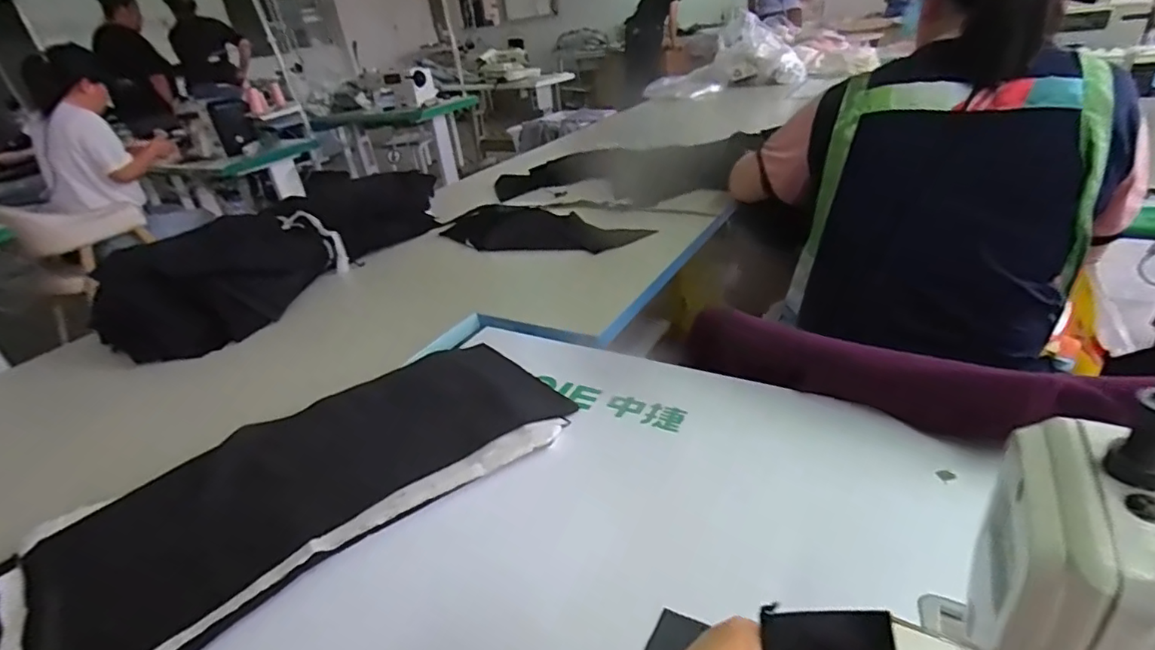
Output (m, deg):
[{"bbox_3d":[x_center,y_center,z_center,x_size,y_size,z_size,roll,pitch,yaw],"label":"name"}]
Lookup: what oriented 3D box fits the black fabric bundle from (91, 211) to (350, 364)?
[{"bbox_3d":[-0.589,-0.084,0.928,0.199,0.132,0.338,3,31,19],"label":"black fabric bundle"}]

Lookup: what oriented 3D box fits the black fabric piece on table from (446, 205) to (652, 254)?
[{"bbox_3d":[-0.099,-0.188,1.112,0.430,0.034,0.215,17,38,37],"label":"black fabric piece on table"}]

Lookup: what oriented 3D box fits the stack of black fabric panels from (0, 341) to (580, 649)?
[{"bbox_3d":[-0.248,0.150,0.526,0.497,0.037,0.226,-27,35,-30],"label":"stack of black fabric panels"}]

